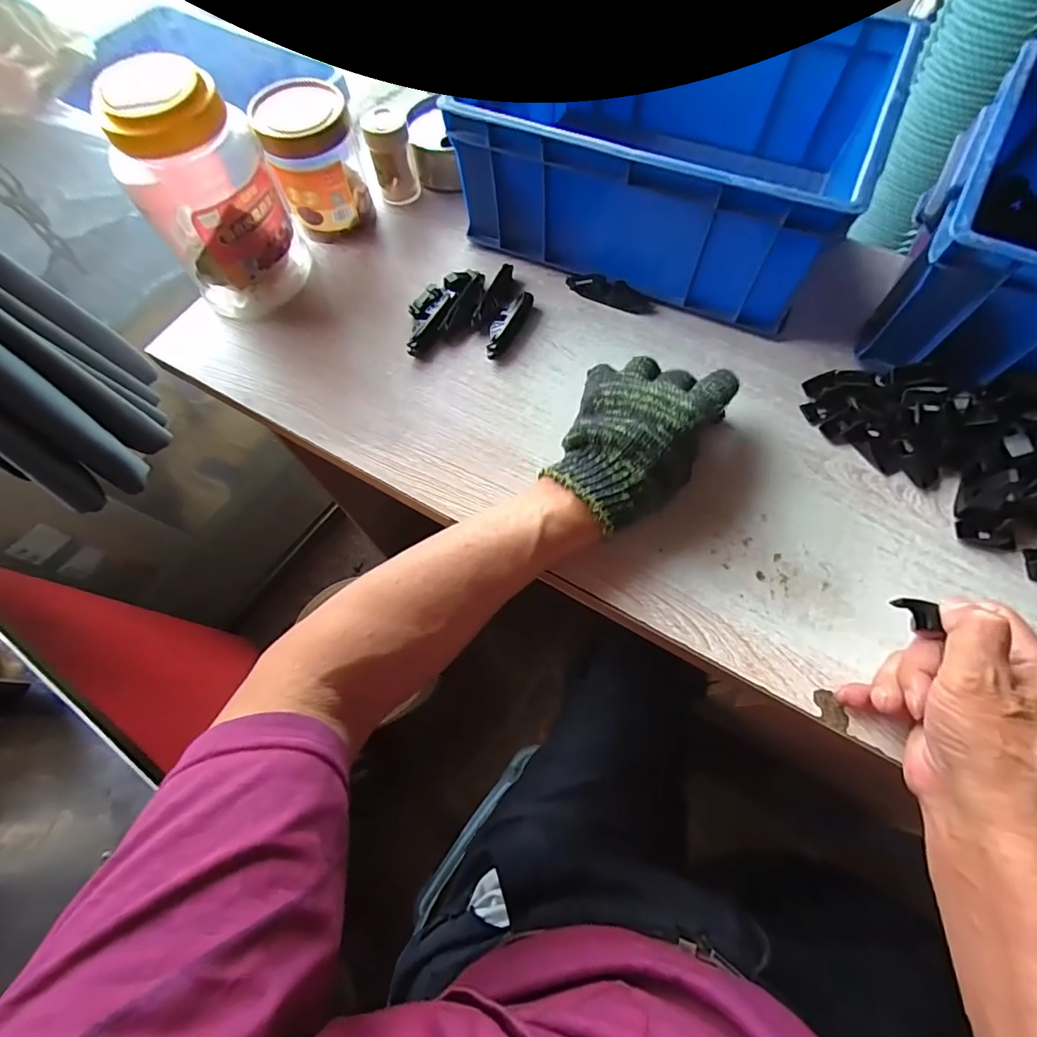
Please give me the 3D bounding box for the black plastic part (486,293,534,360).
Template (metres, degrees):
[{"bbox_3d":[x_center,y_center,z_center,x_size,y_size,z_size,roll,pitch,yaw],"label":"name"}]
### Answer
[{"bbox_3d":[-0.010,-0.186,0.457,0.022,0.019,0.082,19,70,10],"label":"black plastic part"}]

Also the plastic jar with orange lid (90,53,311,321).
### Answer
[{"bbox_3d":[-0.260,-0.270,0.424,0.110,0.180,0.085,-30,70,-9],"label":"plastic jar with orange lid"}]

